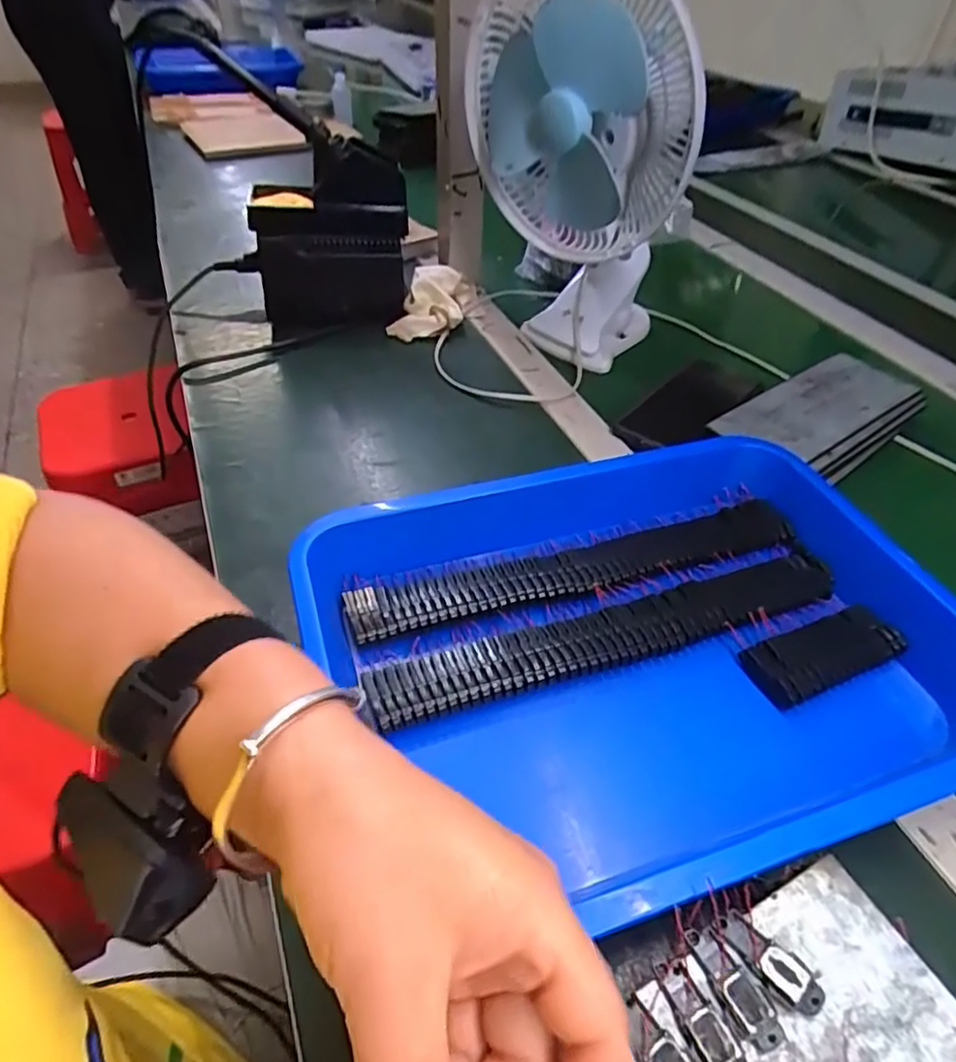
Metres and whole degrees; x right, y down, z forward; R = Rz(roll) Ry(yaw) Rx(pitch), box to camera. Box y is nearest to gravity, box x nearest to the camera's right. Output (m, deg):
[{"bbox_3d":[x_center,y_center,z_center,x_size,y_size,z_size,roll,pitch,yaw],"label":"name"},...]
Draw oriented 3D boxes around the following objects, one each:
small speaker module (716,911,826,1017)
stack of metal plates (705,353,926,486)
[{"bbox_3d":[0.107,0.158,0.238,0.013,0.004,0.039,-31,54,-30],"label":"small speaker module"},{"bbox_3d":[0.298,-0.099,0.555,0.188,0.026,0.092,-27,52,-27],"label":"stack of metal plates"}]

